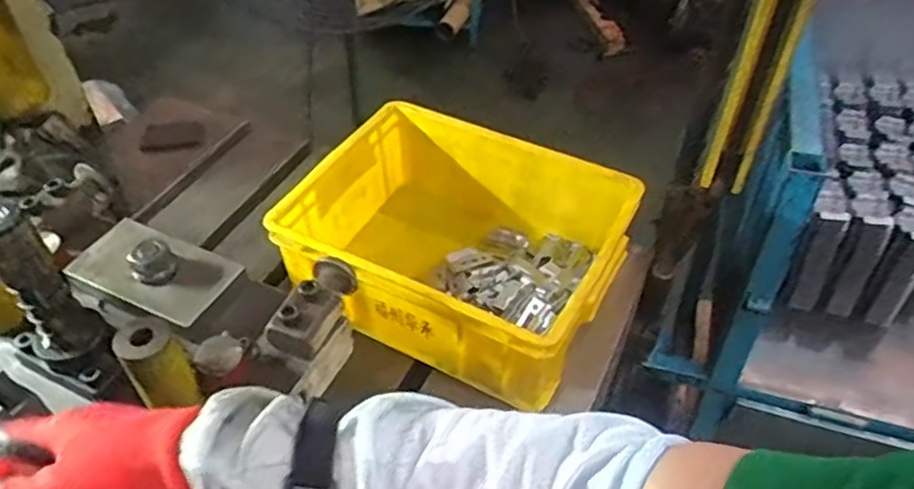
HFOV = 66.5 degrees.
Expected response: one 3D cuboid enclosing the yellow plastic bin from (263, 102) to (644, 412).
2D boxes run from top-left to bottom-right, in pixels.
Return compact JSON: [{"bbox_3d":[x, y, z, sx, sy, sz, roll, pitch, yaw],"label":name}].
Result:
[{"bbox_3d":[0.004,0.009,0.802,0.343,0.161,0.263,22,50,21],"label":"yellow plastic bin"}]

